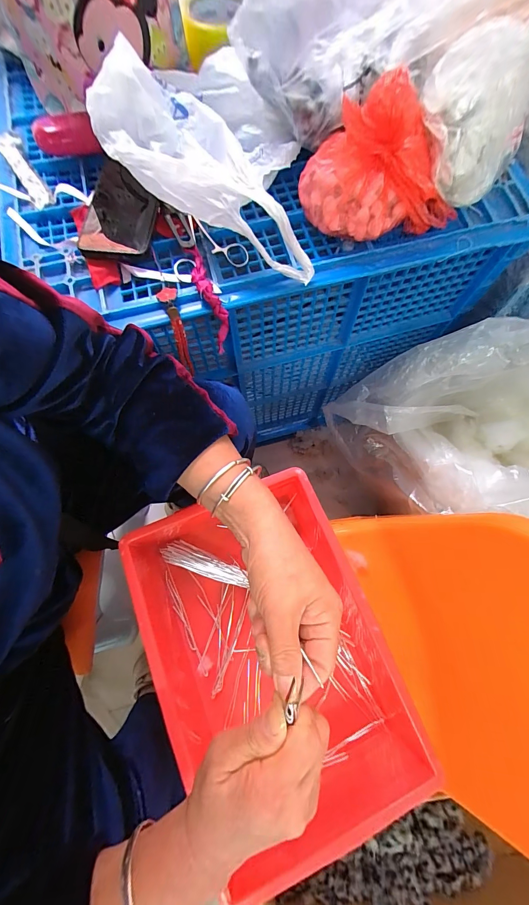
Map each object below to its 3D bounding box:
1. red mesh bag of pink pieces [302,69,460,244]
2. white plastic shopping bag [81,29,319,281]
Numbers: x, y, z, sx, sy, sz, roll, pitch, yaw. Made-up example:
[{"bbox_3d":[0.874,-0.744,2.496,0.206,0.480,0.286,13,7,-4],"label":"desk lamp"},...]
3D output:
[{"bbox_3d":[0.128,-0.314,0.346,0.166,0.109,0.103,1,74,1],"label":"red mesh bag of pink pieces"},{"bbox_3d":[-0.057,-0.299,0.360,0.281,0.060,0.120,44,79,-1],"label":"white plastic shopping bag"}]

